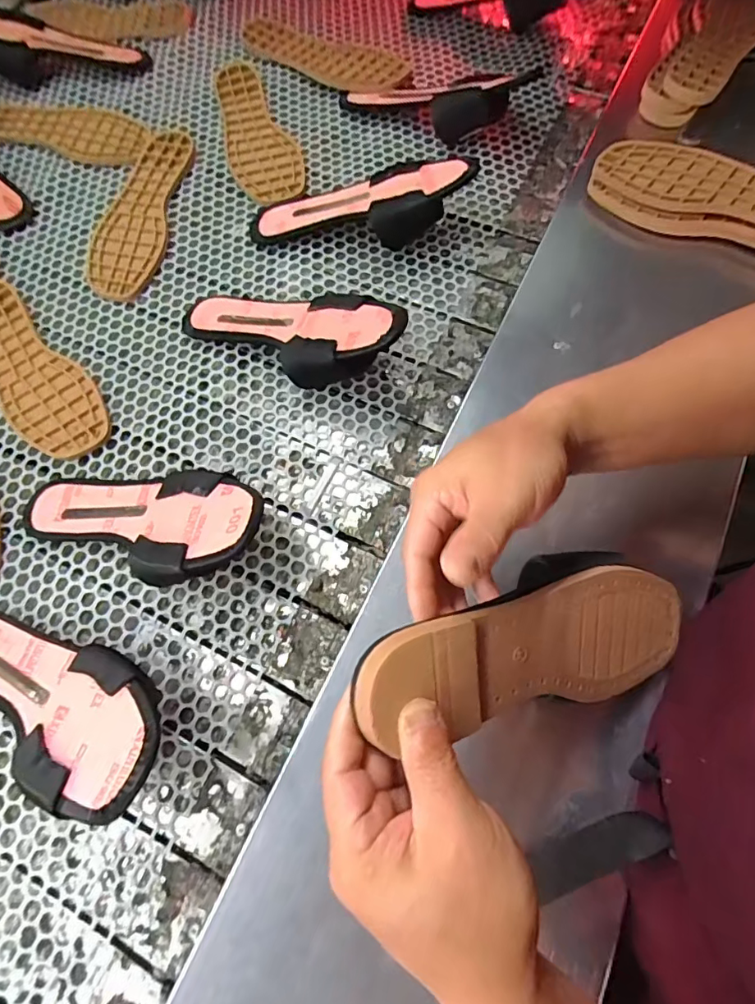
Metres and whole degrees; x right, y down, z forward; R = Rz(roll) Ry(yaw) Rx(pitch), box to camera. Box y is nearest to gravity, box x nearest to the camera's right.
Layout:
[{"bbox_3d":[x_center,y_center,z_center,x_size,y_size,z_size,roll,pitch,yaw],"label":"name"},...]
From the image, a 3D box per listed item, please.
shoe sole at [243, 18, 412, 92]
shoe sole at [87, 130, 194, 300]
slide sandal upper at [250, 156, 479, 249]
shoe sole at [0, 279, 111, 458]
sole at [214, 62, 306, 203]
[{"bbox_3d":[-0.072,-0.615,0.682,0.250,0.013,0.100,33,74,13],"label":"shoe sole"},{"bbox_3d":[-0.279,-0.349,0.595,0.081,0.009,0.257,6,70,5],"label":"shoe sole"},{"bbox_3d":[-0.018,-0.326,0.557,0.261,0.066,0.098,4,69,19],"label":"slide sandal upper"},{"bbox_3d":[-0.367,-0.140,0.521,0.086,0.011,0.254,-42,73,-12],"label":"shoe sole"},{"bbox_3d":[-0.157,-0.476,0.637,0.086,0.007,0.259,-18,70,-4],"label":"sole"}]

